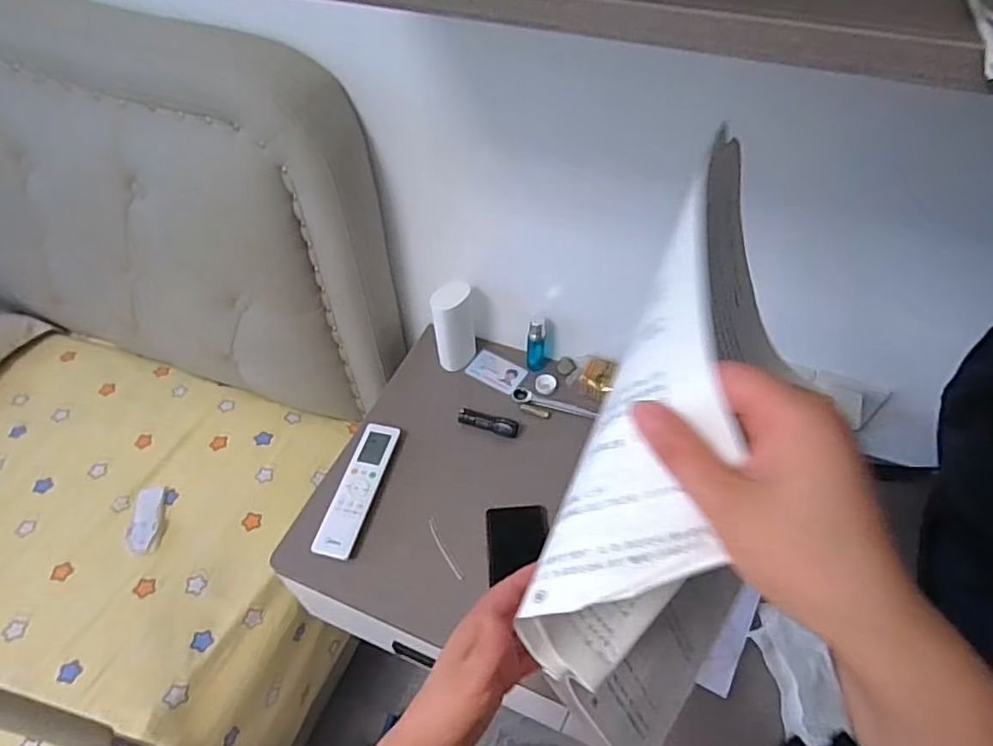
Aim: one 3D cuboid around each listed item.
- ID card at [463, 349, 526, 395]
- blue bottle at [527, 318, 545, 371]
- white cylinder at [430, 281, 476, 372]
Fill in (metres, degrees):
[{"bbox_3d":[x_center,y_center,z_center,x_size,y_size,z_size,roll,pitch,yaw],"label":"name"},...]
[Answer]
[{"bbox_3d":[0.000,-0.002,0.928,0.089,0.005,0.065,26,52,23],"label":"ID card"},{"bbox_3d":[0.062,-0.041,0.895,0.029,0.095,0.033,6,52,7],"label":"blue bottle"},{"bbox_3d":[-0.064,-0.069,0.890,0.059,0.141,0.059,-2,51,0],"label":"white cylinder"}]

